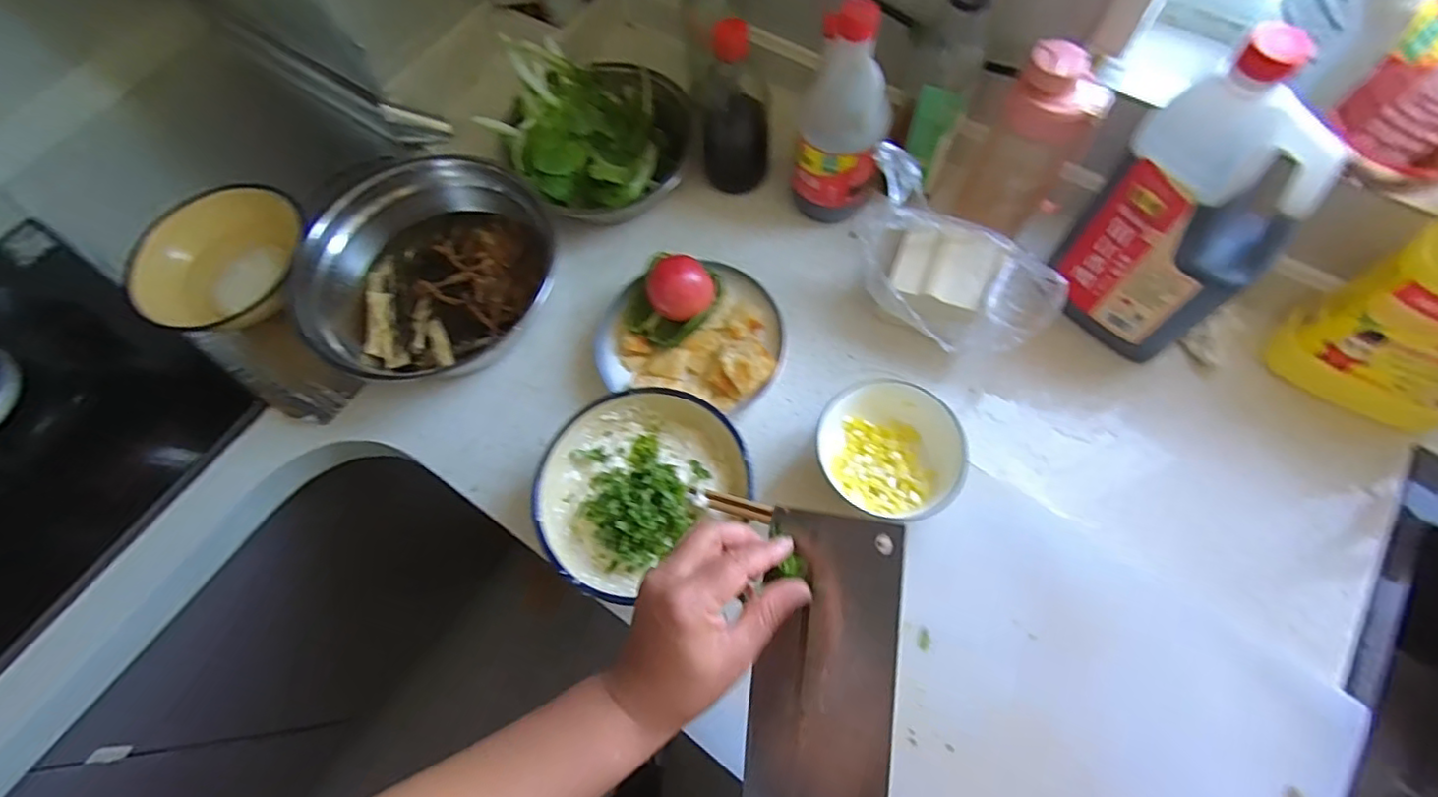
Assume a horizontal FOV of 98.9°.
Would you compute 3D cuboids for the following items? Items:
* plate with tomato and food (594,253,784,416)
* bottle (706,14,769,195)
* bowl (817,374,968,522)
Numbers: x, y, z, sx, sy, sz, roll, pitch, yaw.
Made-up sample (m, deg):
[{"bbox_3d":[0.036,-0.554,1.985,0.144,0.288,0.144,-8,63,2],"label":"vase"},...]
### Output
[{"bbox_3d":[-0.027,-0.070,0.582,0.174,0.080,0.154,5,68,4],"label":"plate with tomato and food"},{"bbox_3d":[0.016,-0.286,0.614,0.071,0.174,0.053,-1,67,4],"label":"bottle"},{"bbox_3d":[0.141,0.048,0.528,0.113,0.071,0.108,-1,67,4],"label":"bowl"}]

